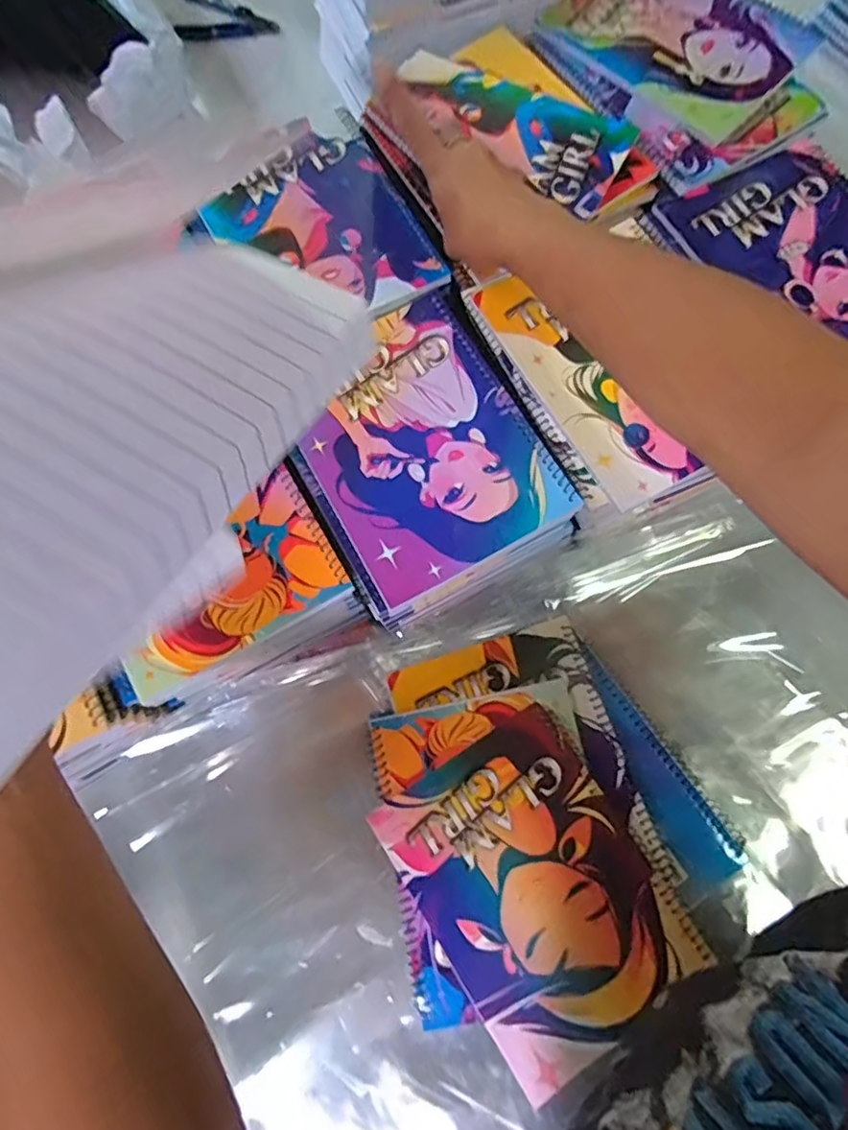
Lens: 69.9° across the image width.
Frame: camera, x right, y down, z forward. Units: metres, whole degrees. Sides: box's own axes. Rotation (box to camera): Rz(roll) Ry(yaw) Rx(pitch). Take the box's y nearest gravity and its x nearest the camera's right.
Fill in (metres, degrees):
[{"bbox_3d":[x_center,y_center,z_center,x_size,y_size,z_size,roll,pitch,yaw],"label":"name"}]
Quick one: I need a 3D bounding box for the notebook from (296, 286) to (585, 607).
[{"bbox_3d":[-0.003,-0.089,0.420,0.153,0.008,0.195,-27,75,-6],"label":"notebook"}]

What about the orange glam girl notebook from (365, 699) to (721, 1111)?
[{"bbox_3d":[0.076,0.212,0.404,0.148,0.008,0.191,-33,76,-7],"label":"orange glam girl notebook"}]

